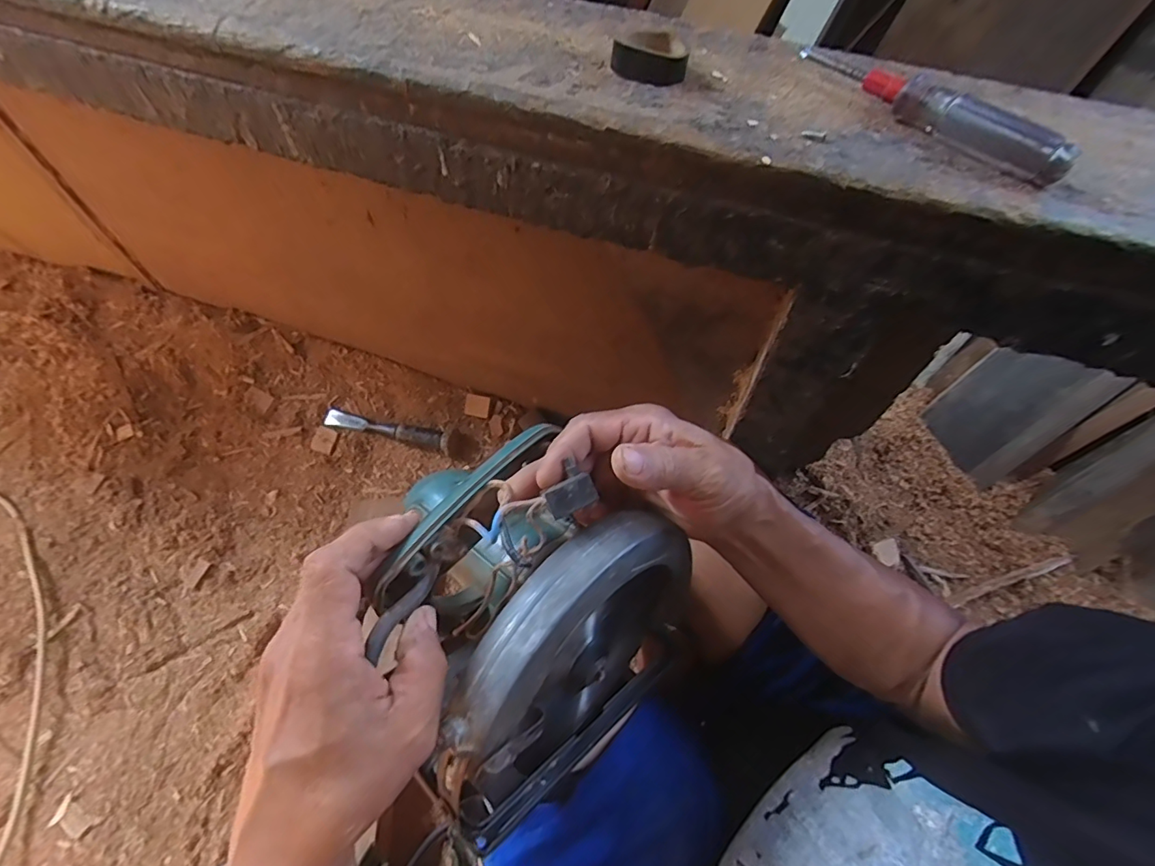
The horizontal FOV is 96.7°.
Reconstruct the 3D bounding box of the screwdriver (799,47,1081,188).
[{"bbox_3d":[0.224,-0.212,0.329,0.177,0.027,0.023,41,66,20],"label":"screwdriver"}]

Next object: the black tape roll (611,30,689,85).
[{"bbox_3d":[0.049,-0.260,0.350,0.049,0.020,0.049,1,60,-1],"label":"black tape roll"}]

